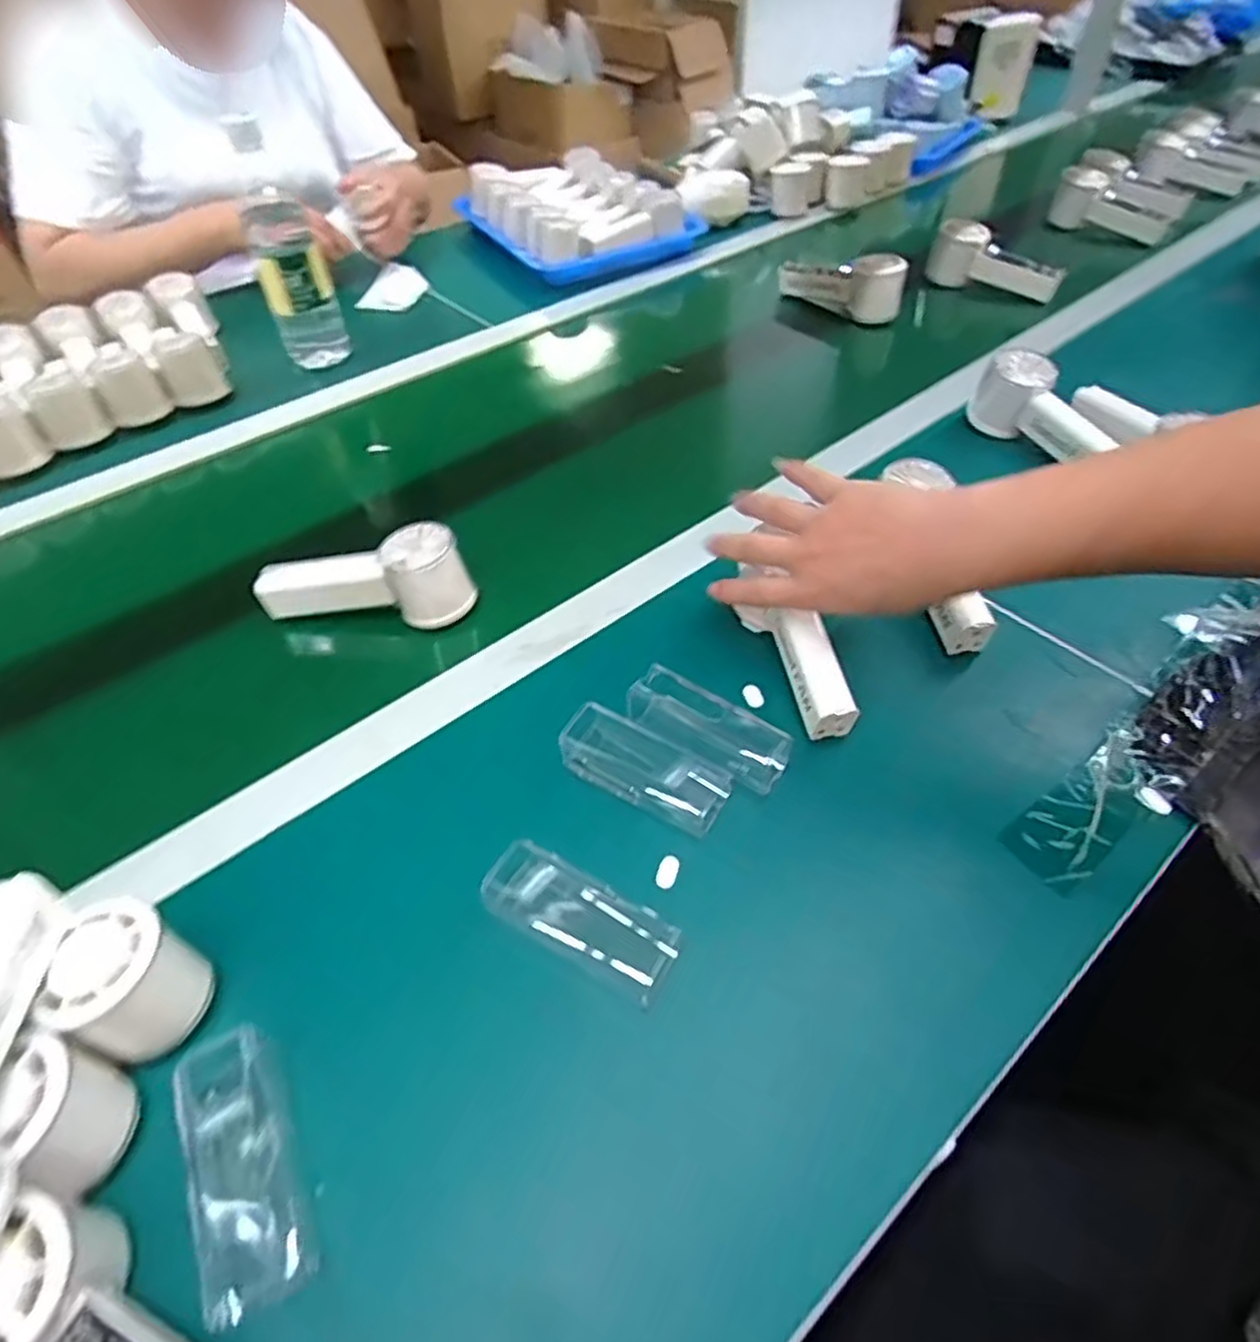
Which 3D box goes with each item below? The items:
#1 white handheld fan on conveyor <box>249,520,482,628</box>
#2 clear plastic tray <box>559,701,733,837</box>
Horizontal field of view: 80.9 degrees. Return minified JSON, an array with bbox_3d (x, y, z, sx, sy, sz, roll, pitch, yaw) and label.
[{"bbox_3d":[-0.196,-0.070,0.548,0.150,0.058,0.044,0,48,3],"label":"white handheld fan on conveyor"},{"bbox_3d":[0.007,0.059,0.444,0.101,0.023,0.042,27,54,8],"label":"clear plastic tray"}]

